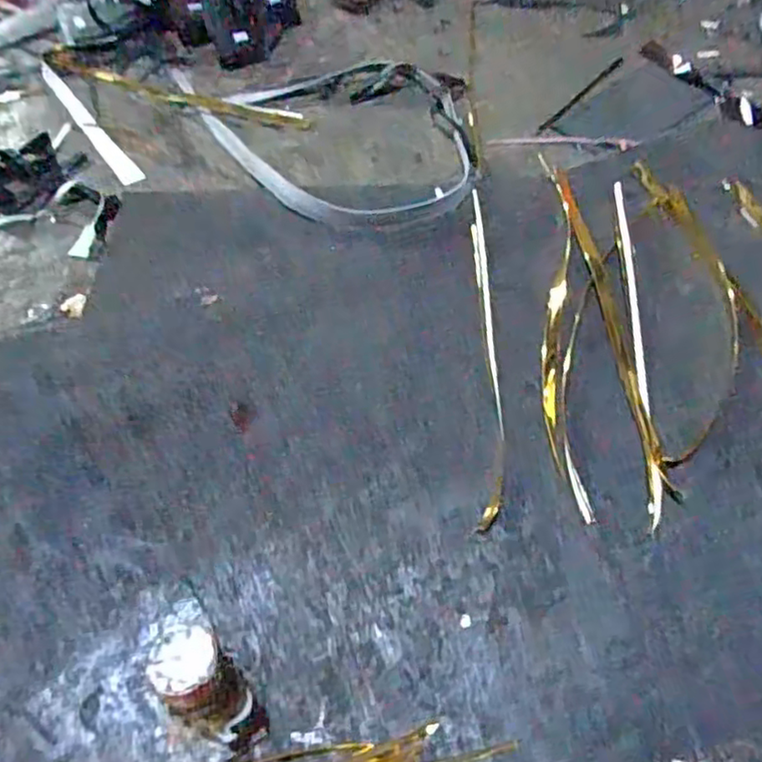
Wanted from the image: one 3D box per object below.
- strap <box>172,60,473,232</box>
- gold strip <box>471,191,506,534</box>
[{"bbox_3d":[-0.100,-0.377,0.986,0.445,0.057,0.390,-2,57,-5],"label":"strap"},{"bbox_3d":[0.127,-0.052,0.770,0.030,0.022,0.465,3,56,1],"label":"gold strip"}]

